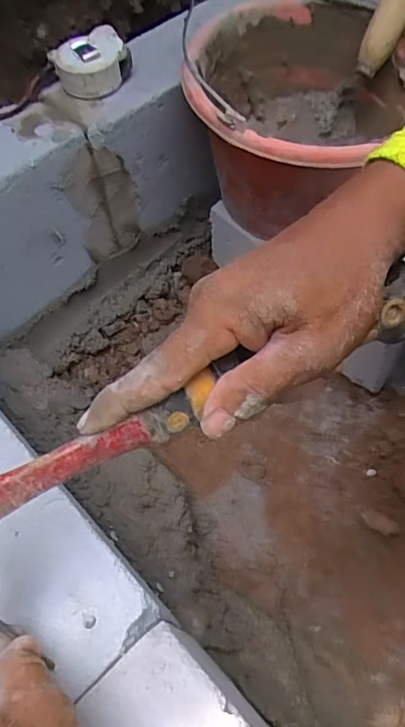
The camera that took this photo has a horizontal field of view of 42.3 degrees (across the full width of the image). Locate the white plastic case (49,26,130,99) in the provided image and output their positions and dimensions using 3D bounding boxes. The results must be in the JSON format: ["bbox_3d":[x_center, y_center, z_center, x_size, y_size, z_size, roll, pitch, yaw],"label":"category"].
[{"bbox_3d":[-0.109,-0.301,0.527,0.073,0.034,0.059,-24,61,-12],"label":"white plastic case"}]

